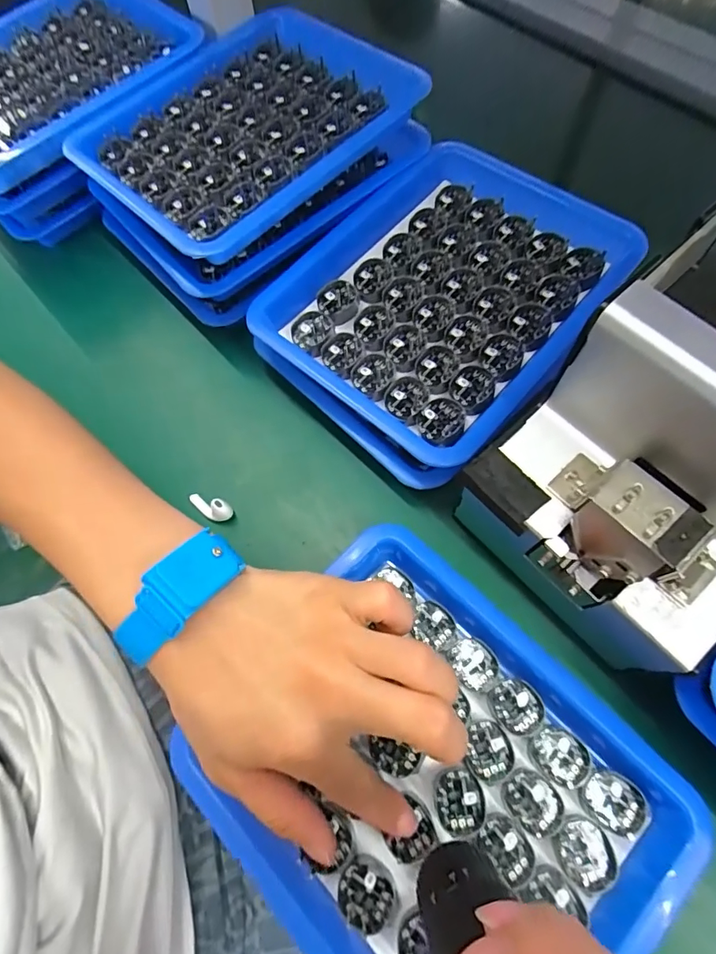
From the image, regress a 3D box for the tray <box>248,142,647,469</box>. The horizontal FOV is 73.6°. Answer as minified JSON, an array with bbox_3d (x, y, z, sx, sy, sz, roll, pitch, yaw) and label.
[{"bbox_3d":[0.058,-0.122,0.310,0.172,0.030,0.210,39,74,16],"label":"tray"}]

